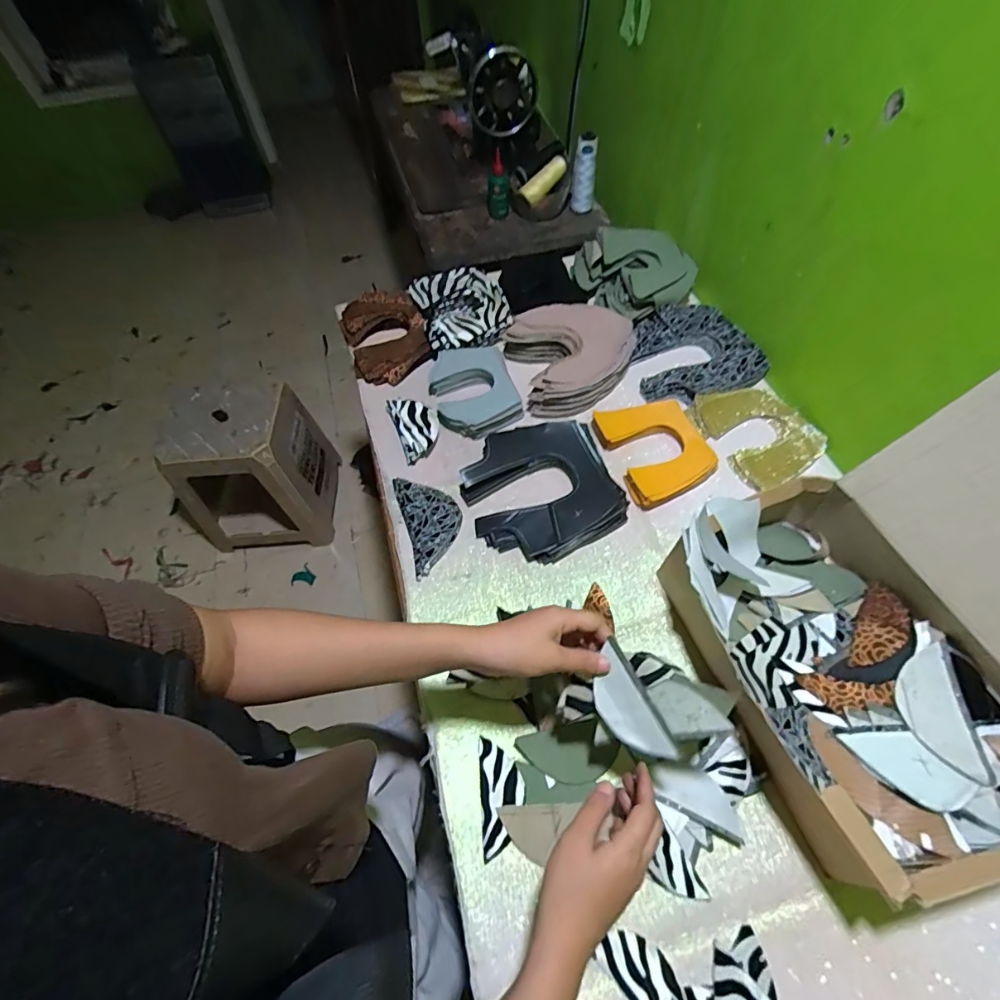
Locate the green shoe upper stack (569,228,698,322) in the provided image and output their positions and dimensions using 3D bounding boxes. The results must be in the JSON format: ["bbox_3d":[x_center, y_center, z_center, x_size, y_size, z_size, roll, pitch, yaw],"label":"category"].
[{"bbox_3d":[0.236,-0.387,0.825,0.184,0.074,0.166,-15,60,-7],"label":"green shoe upper stack"}]

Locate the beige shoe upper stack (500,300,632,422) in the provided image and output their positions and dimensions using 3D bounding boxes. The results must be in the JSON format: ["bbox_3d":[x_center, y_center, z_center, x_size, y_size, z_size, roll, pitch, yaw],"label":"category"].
[{"bbox_3d":[0.112,-0.226,0.749,0.179,0.062,0.176,-16,60,-8],"label":"beige shoe upper stack"}]

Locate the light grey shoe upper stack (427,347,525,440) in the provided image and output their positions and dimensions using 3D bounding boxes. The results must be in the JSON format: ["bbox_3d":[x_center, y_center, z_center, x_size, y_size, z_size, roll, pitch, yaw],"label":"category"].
[{"bbox_3d":[-0.042,-0.167,0.734,0.117,0.035,0.157,-17,59,-7],"label":"light grey shoe upper stack"}]

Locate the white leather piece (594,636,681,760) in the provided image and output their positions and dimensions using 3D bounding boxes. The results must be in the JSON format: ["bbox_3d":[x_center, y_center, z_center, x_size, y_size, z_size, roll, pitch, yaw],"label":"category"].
[{"bbox_3d":[0.105,0.174,0.405,0.042,0.008,0.099,-31,78,5],"label":"white leather piece"}]

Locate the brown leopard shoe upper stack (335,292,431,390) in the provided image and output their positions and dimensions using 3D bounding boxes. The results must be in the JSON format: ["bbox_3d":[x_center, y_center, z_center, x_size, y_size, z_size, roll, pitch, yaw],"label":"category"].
[{"bbox_3d":[-0.190,-0.274,0.806,0.131,0.045,0.183,-19,60,-9],"label":"brown leopard shoe upper stack"}]

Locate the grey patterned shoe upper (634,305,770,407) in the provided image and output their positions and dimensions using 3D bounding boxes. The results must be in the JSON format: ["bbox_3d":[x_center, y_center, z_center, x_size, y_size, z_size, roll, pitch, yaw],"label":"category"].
[{"bbox_3d":[0.296,-0.232,0.758,0.182,0.027,0.183,-16,60,-8],"label":"grey patterned shoe upper"}]

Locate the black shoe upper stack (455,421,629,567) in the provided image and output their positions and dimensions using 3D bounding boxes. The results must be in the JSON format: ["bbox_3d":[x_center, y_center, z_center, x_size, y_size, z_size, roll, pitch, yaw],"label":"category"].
[{"bbox_3d":[0.052,-0.017,0.636,0.185,0.035,0.188,-19,59,-8],"label":"black shoe upper stack"}]

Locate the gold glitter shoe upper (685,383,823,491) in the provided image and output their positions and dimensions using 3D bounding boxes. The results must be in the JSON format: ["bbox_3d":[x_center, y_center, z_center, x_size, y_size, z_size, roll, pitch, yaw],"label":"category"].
[{"bbox_3d":[0.363,-0.097,0.681,0.133,0.024,0.157,-23,60,-11],"label":"gold glitter shoe upper"}]

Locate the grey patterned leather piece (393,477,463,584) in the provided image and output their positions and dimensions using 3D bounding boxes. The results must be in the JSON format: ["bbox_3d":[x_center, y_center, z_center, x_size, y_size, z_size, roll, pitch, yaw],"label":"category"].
[{"bbox_3d":[-0.088,0.027,0.632,0.073,0.014,0.141,-17,59,-7],"label":"grey patterned leather piece"}]

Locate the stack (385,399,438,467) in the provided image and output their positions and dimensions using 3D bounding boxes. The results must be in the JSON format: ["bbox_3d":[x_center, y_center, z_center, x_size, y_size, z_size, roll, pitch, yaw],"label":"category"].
[{"bbox_3d":[-0.123,-0.110,0.710,0.062,0.027,0.112,-21,59,-9],"label":"stack"}]

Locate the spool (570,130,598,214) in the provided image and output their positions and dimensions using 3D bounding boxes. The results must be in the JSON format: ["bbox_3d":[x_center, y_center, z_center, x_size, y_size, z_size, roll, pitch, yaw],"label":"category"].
[{"bbox_3d":[0.170,-0.656,0.983,0.049,0.124,0.049,7,59,6],"label":"spool"}]

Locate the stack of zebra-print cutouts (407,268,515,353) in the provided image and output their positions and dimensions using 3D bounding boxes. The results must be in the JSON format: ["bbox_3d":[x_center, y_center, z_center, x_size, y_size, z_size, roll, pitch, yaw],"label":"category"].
[{"bbox_3d":[-0.061,-0.318,0.812,0.150,0.057,0.159,-19,60,-10],"label":"stack of zebra-print cutouts"}]

